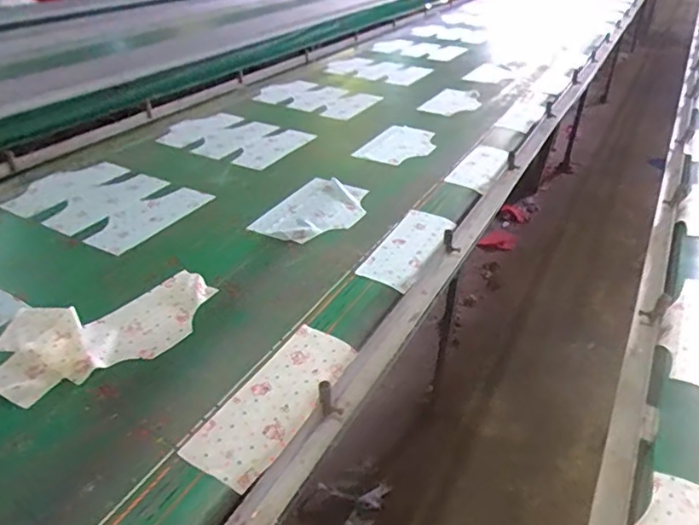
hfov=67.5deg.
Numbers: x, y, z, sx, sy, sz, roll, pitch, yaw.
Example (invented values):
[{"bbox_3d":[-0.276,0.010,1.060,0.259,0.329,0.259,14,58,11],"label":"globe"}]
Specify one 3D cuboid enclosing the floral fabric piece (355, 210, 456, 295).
[{"bbox_3d":[0.143,-0.038,1.230,0.130,0.015,0.340,16,36,23],"label":"floral fabric piece"}]

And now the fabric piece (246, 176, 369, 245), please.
[{"bbox_3d":[-0.079,-0.145,1.369,0.220,0.018,0.323,15,36,21],"label":"fabric piece"}]

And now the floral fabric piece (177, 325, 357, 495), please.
[{"bbox_3d":[-0.109,0.214,0.835,0.131,0.018,0.313,18,37,25],"label":"floral fabric piece"}]

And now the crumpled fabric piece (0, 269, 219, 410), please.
[{"bbox_3d":[-0.451,0.124,0.979,0.381,0.028,0.236,-15,36,-22],"label":"crumpled fabric piece"}]

